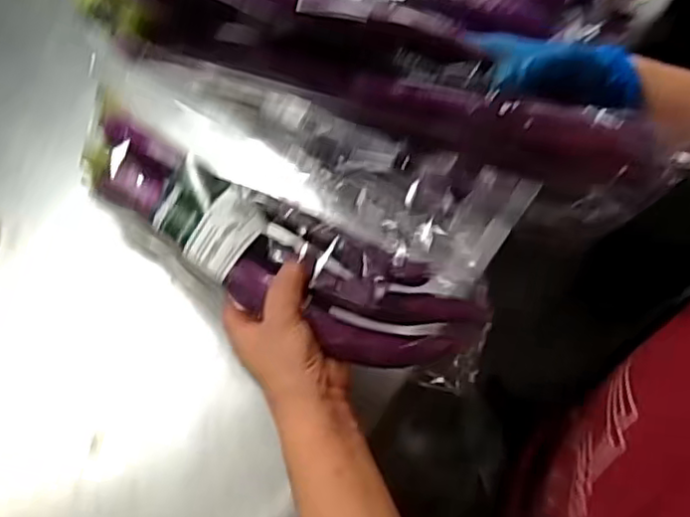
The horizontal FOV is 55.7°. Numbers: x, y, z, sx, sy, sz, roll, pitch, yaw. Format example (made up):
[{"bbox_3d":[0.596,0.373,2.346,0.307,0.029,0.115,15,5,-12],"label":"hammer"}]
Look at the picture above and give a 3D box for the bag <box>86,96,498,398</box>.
[{"bbox_3d":[-0.058,-0.010,0.478,0.338,0.060,0.088,28,68,10],"label":"bag"}]

